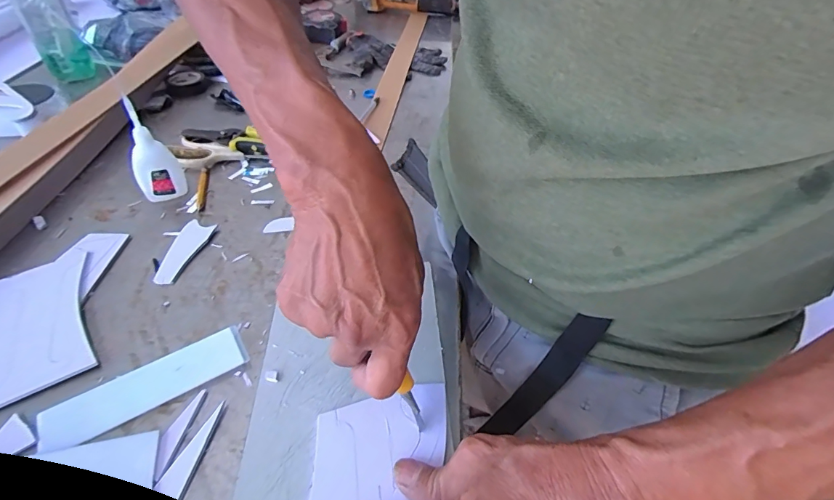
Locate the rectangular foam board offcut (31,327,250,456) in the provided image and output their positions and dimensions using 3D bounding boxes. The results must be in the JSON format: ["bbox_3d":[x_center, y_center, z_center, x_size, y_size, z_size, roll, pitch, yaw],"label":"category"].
[{"bbox_3d":[-0.196,0.099,0.314,0.134,0.005,0.036,-23,51,-25],"label":"rectangular foam board offcut"}]

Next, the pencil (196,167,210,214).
[{"bbox_3d":[-0.242,-0.069,0.485,0.010,0.006,0.081,-9,46,-12],"label":"pencil"}]

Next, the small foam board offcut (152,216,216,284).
[{"bbox_3d":[-0.228,0.001,0.414,0.031,0.007,0.082,10,45,6],"label":"small foam board offcut"}]

